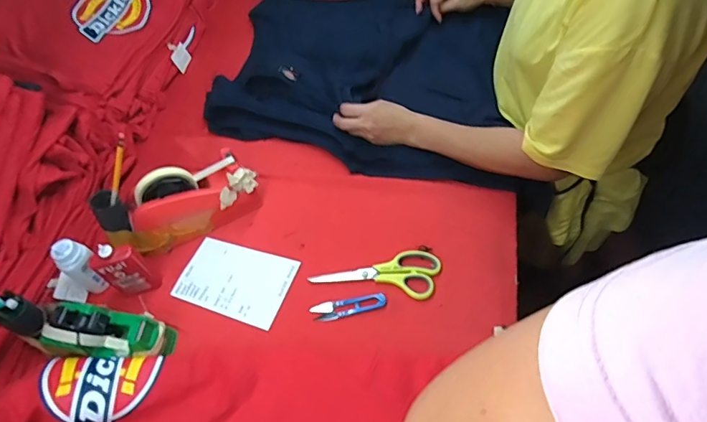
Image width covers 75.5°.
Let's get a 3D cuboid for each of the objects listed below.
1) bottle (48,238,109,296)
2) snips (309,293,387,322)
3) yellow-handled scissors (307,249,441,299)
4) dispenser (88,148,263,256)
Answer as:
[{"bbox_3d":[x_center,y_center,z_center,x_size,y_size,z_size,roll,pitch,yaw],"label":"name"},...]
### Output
[{"bbox_3d":[-0.386,0.080,0.652,0.038,0.103,0.032,-13,54,2],"label":"bottle"},{"bbox_3d":[-0.006,0.133,0.640,0.105,0.007,0.027,-16,54,0],"label":"snips"},{"bbox_3d":[0.032,0.084,0.660,0.181,0.007,0.071,1,55,12],"label":"yellow-handled scissors"},{"bbox_3d":[-0.260,-0.013,0.697,0.229,0.113,0.064,-27,56,-12],"label":"dispenser"}]

